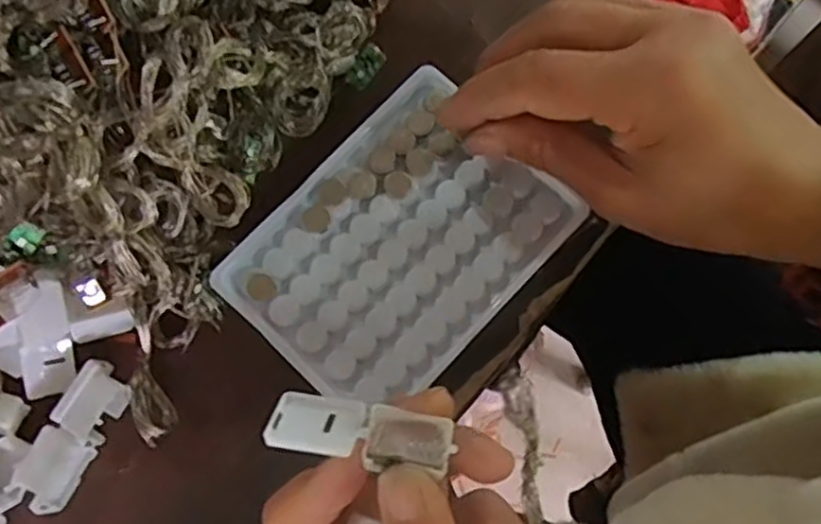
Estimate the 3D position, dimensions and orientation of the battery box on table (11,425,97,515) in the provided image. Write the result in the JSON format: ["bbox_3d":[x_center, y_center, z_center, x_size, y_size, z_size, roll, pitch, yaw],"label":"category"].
[{"bbox_3d":[-0.143,0.082,0.289,0.019,0.017,0.032,30,81,5],"label":"battery box on table"}]

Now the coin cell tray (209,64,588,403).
[{"bbox_3d":[-0.005,-0.007,0.295,0.095,0.010,0.125,43,82,7],"label":"coin cell tray"}]

